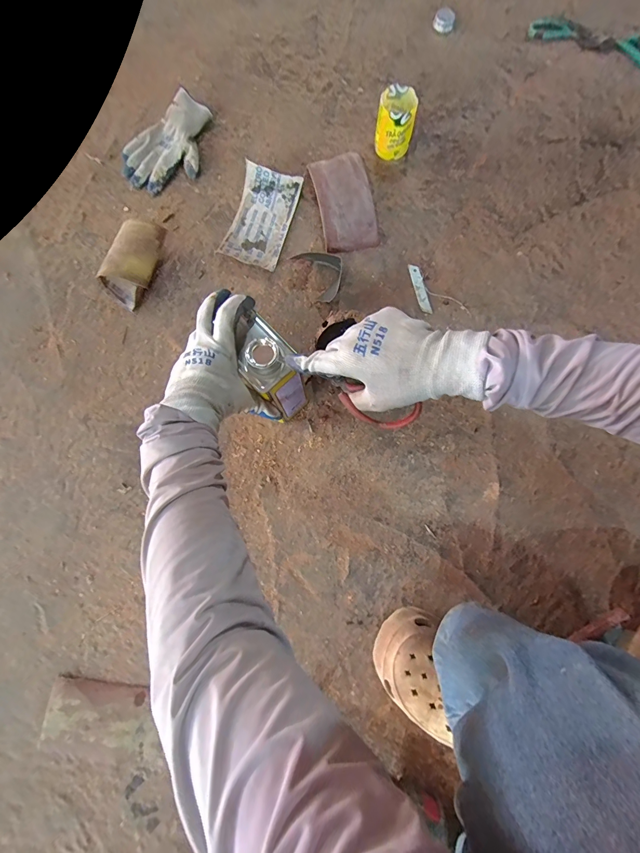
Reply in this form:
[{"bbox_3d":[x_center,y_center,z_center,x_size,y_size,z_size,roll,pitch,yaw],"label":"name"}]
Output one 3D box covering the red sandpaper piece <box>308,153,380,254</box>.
[{"bbox_3d":[0.042,-0.398,0.625,0.095,0.039,0.182,-12,78,-1],"label":"red sandpaper piece"}]

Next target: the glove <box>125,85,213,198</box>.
[{"bbox_3d":[-0.275,-0.520,0.662,0.133,0.033,0.194,40,82,9],"label":"glove"}]

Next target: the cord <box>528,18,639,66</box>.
[{"bbox_3d":[0.554,-0.772,0.709,0.264,0.018,0.063,25,80,6],"label":"cord"}]

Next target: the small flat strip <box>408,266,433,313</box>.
[{"bbox_3d":[0.171,-0.236,0.607,0.018,0.004,0.096,-12,78,-1],"label":"small flat strip"}]

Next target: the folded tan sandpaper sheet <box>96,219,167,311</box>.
[{"bbox_3d":[-0.305,-0.275,0.592,0.063,0.067,0.138,32,81,7],"label":"folded tan sandpaper sheet"}]

